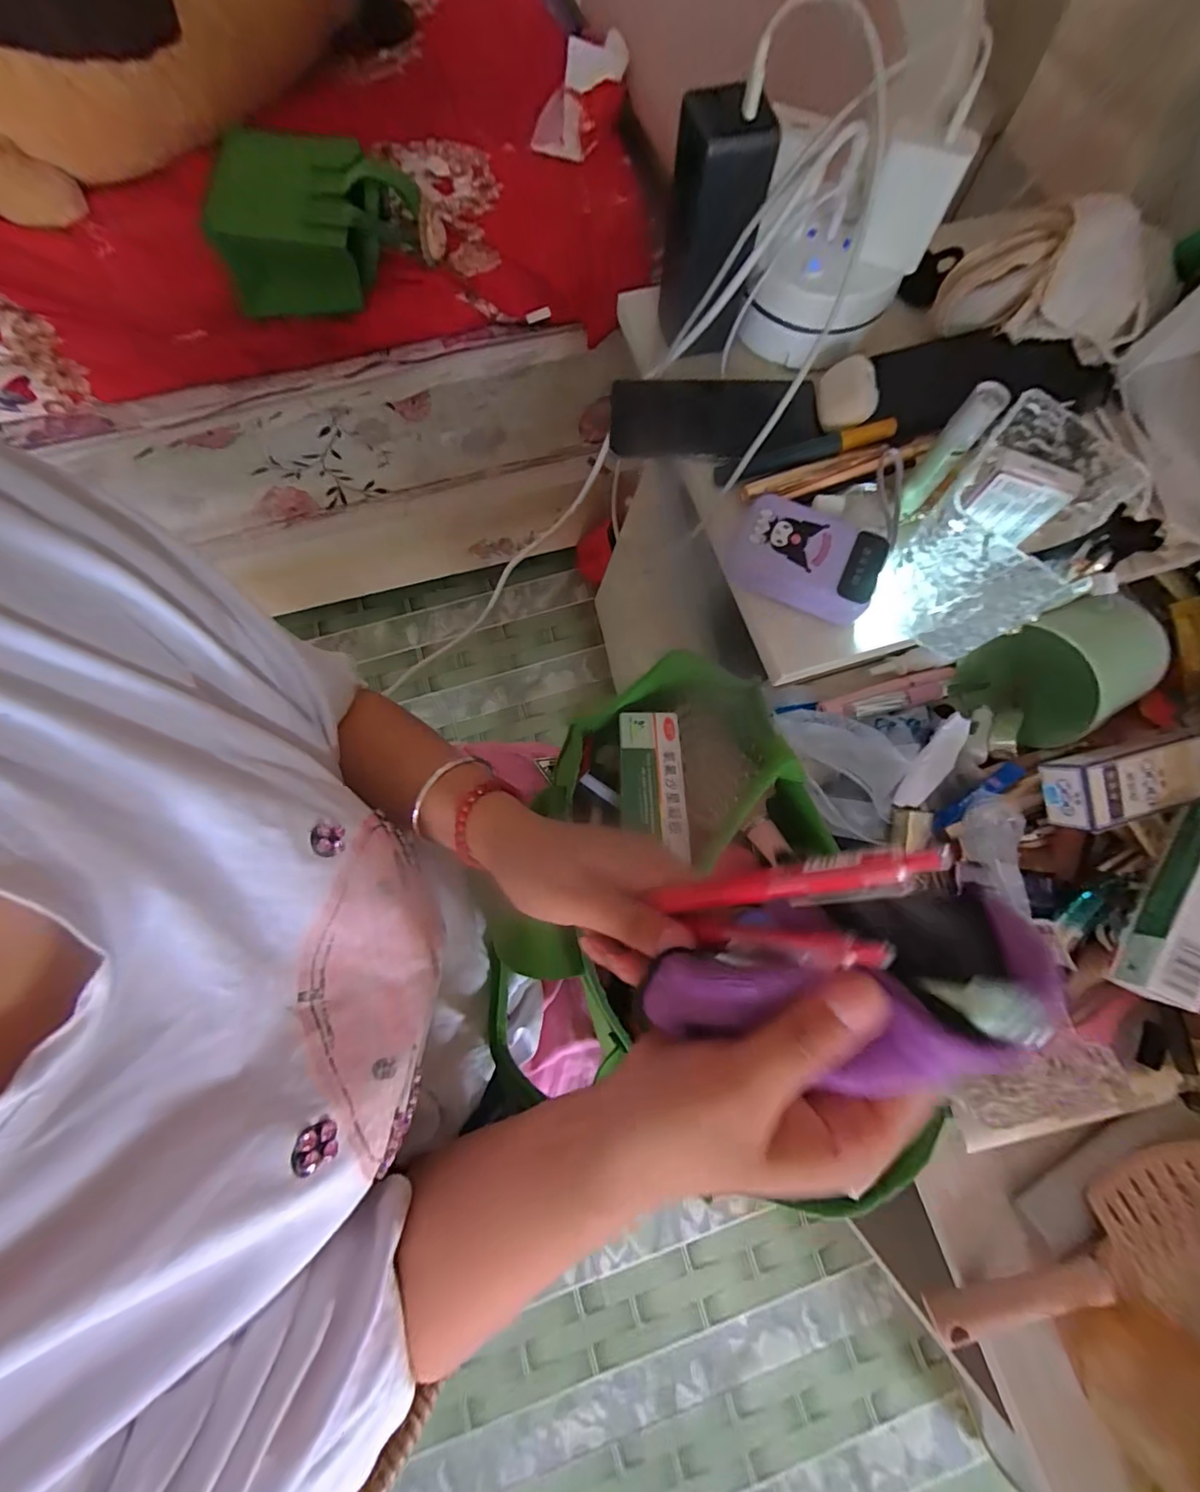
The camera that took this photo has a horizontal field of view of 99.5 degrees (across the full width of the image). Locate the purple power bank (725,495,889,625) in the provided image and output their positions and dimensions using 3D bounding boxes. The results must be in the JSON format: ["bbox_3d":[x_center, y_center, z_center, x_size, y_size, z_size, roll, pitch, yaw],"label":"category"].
[{"bbox_3d":[0.140,-0.129,0.348,0.096,0.019,0.066,24,76,5],"label":"purple power bank"}]

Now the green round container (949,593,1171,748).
[{"bbox_3d":[0.361,-0.056,0.403,0.090,0.096,0.091,0,75,-1],"label":"green round container"}]

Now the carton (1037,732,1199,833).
[{"bbox_3d":[0.369,0.022,0.356,0.116,0.032,0.050,-13,90,-9],"label":"carton"}]

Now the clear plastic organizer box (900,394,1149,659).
[{"bbox_3d":[0.243,-0.129,0.311,0.083,0.083,0.103,37,77,8],"label":"clear plastic organizer box"}]

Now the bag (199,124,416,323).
[{"bbox_3d":[-0.386,-0.734,0.712,0.254,0.096,0.213,-1,75,-2],"label":"bag"}]

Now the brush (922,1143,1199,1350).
[{"bbox_3d":[0.328,0.324,0.324,0.239,0.048,0.077,-17,76,-6],"label":"brush"}]

